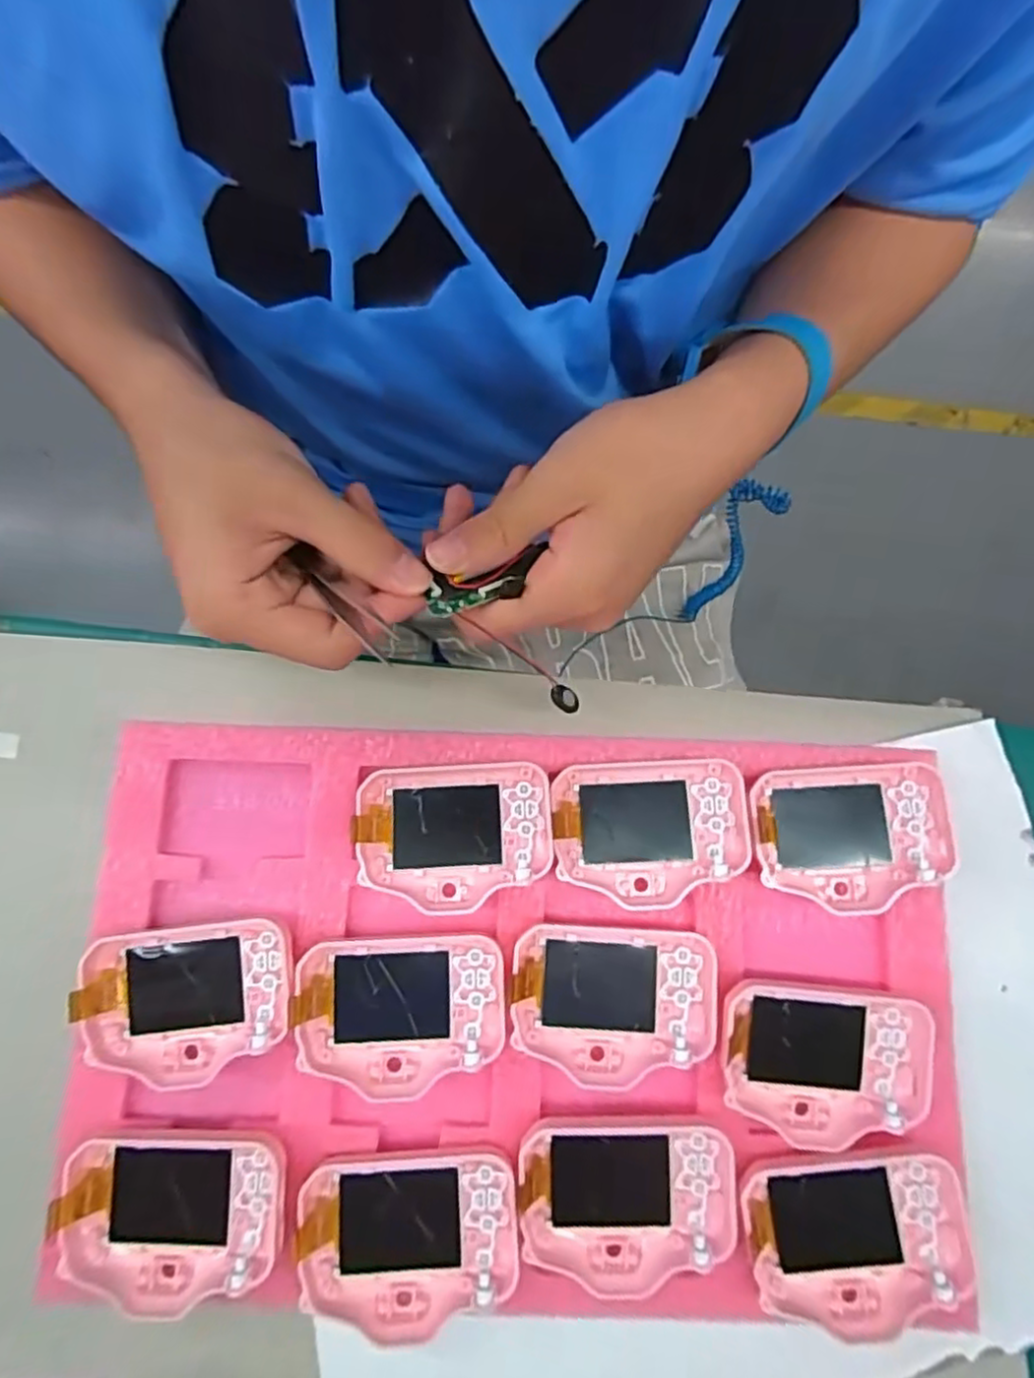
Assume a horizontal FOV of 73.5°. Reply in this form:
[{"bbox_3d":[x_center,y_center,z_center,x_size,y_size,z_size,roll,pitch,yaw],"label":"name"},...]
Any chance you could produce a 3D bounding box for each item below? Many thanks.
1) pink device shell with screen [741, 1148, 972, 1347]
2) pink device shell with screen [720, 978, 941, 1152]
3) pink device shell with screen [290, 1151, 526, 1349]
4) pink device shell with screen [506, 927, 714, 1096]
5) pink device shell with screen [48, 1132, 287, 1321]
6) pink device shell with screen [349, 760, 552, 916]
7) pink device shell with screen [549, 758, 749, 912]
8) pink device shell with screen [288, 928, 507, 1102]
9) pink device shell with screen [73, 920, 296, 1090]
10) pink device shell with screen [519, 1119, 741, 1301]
[{"bbox_3d":[0.134,0.217,0.271,0.081,0.011,0.059,-6,78,-1],"label":"pink device shell with screen"},{"bbox_3d":[0.126,0.156,0.285,0.084,0.011,0.061,5,78,1],"label":"pink device shell with screen"},{"bbox_3d":[-0.042,0.218,0.271,0.082,0.016,0.059,-4,78,-1],"label":"pink device shell with screen"},{"bbox_3d":[0.040,0.131,0.289,0.082,0.011,0.060,4,78,1],"label":"pink device shell with screen"},{"bbox_3d":[-0.133,0.206,0.270,0.082,0.017,0.058,1,78,0],"label":"pink device shell with screen"},{"bbox_3d":[-0.027,0.063,0.301,0.082,0.014,0.061,-3,80,-2],"label":"pink device shell with screen"},{"bbox_3d":[0.058,0.063,0.303,0.081,0.012,0.061,-4,78,-1],"label":"pink device shell with screen"},{"bbox_3d":[-0.048,0.134,0.285,0.083,0.015,0.060,-1,78,0],"label":"pink device shell with screen"},{"bbox_3d":[-0.134,0.129,0.285,0.080,0.019,0.060,-7,78,-1],"label":"pink device shell with screen"},{"bbox_3d":[0.043,0.204,0.274,0.082,0.009,0.060,-1,78,0],"label":"pink device shell with screen"}]

